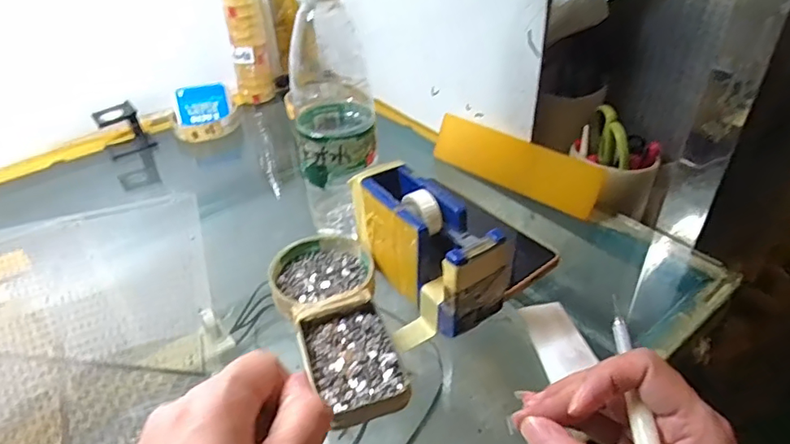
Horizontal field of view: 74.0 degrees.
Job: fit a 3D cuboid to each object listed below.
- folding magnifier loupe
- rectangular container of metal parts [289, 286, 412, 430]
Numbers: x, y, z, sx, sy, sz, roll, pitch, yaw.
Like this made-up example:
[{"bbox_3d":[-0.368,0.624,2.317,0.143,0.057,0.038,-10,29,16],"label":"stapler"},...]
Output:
[{"bbox_3d":[-0.328,-0.116,0.634,0.052,0.054,0.041,-22,41,-23],"label":"folding magnifier loupe"},{"bbox_3d":[-0.030,0.091,0.358,0.060,0.015,0.098,-14,38,-14],"label":"rectangular container of metal parts"}]

